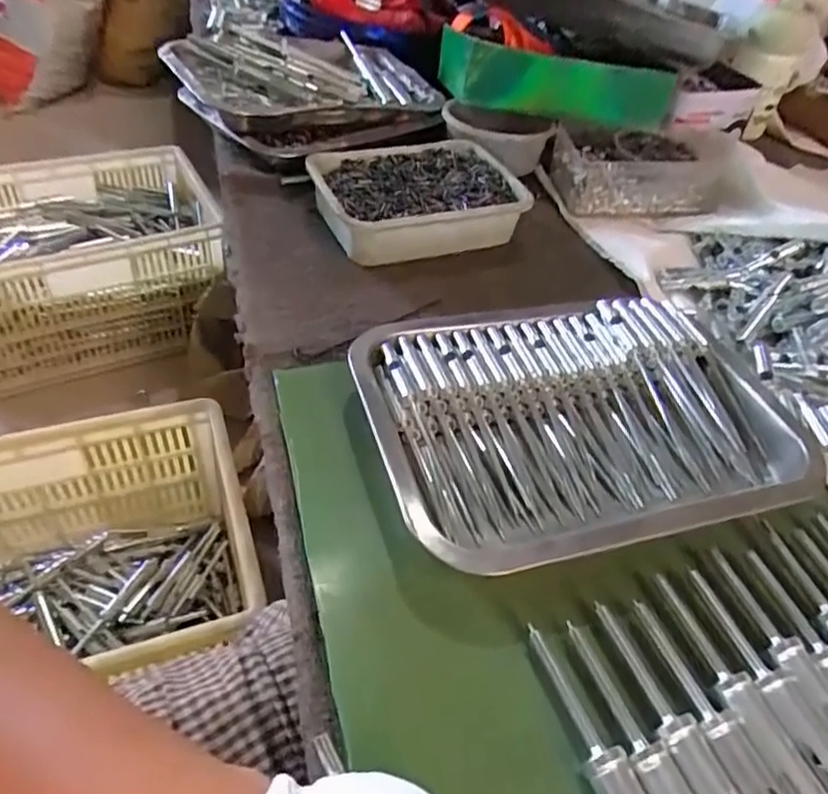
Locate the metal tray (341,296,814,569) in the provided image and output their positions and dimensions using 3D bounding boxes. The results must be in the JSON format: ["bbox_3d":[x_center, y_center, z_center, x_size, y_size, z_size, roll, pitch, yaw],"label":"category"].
[{"bbox_3d":[0.104,0.012,0.399,0.262,0.035,0.188,-9,49,-16],"label":"metal tray"}]

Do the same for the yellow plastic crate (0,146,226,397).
[{"bbox_3d":[-0.601,-0.244,1.176,0.469,0.246,0.334,-14,51,-20],"label":"yellow plastic crate"}]

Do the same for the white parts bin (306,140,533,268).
[{"bbox_3d":[0.002,-0.176,0.574,0.183,0.045,0.125,-14,51,-20],"label":"white parts bin"}]

